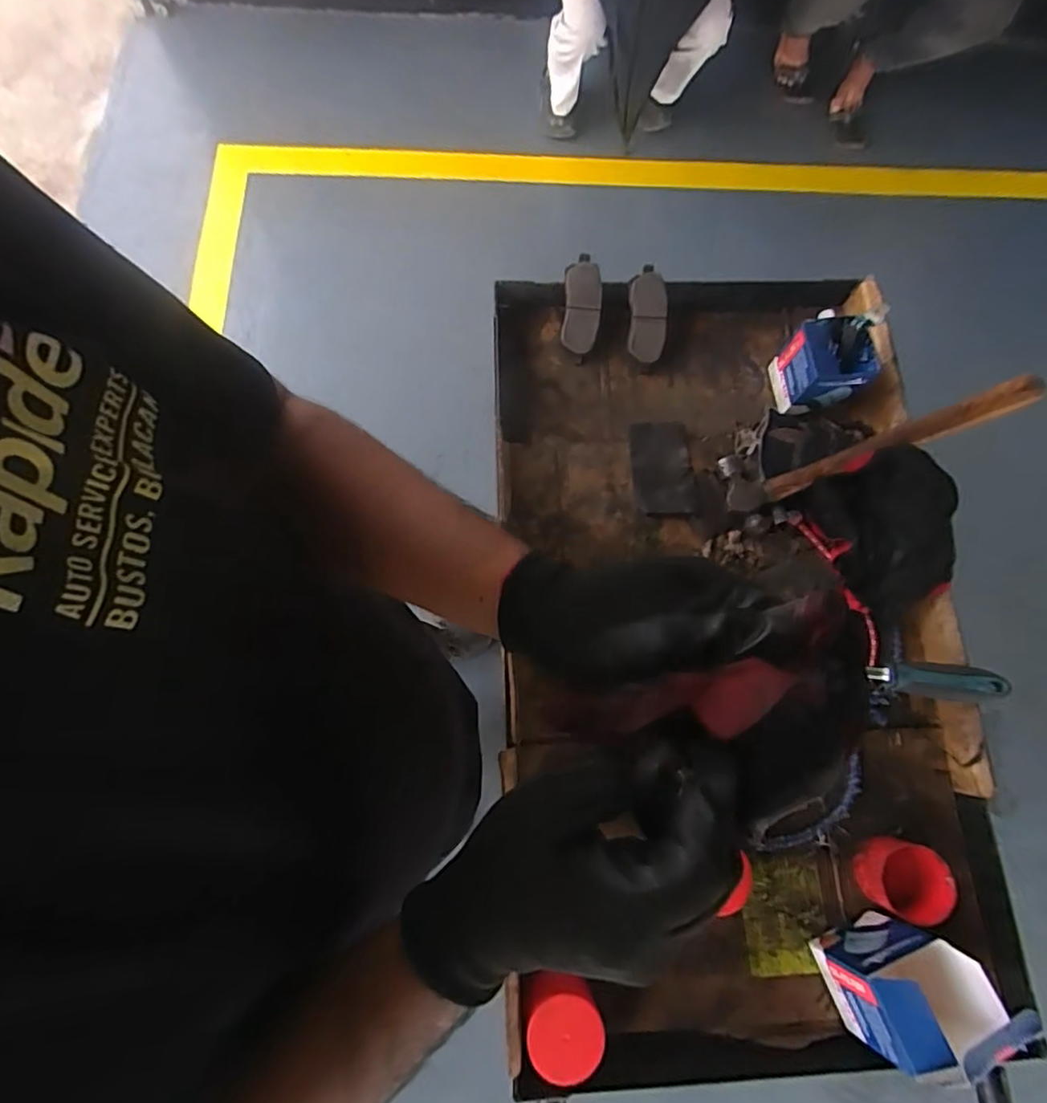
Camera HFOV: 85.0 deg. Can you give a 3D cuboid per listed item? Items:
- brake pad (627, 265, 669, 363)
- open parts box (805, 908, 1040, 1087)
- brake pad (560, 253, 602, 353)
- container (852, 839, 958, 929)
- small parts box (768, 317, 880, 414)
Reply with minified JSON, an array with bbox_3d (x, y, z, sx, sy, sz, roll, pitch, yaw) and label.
[{"bbox_3d":[0.153,-0.288,0.695,0.047,0.010,0.109,3,87,1],"label":"brake pad"},{"bbox_3d":[0.320,0.364,0.466,0.094,0.151,0.078,-25,76,-7],"label":"open parts box"},{"bbox_3d":[0.071,-0.296,0.686,0.044,0.015,0.105,5,90,1],"label":"brake pad"},{"bbox_3d":[0.361,0.312,0.548,0.068,0.045,0.064,0,75,0],"label":"container"},{"bbox_3d":[0.353,-0.218,0.667,0.094,0.071,0.082,-4,75,-2],"label":"small parts box"}]

